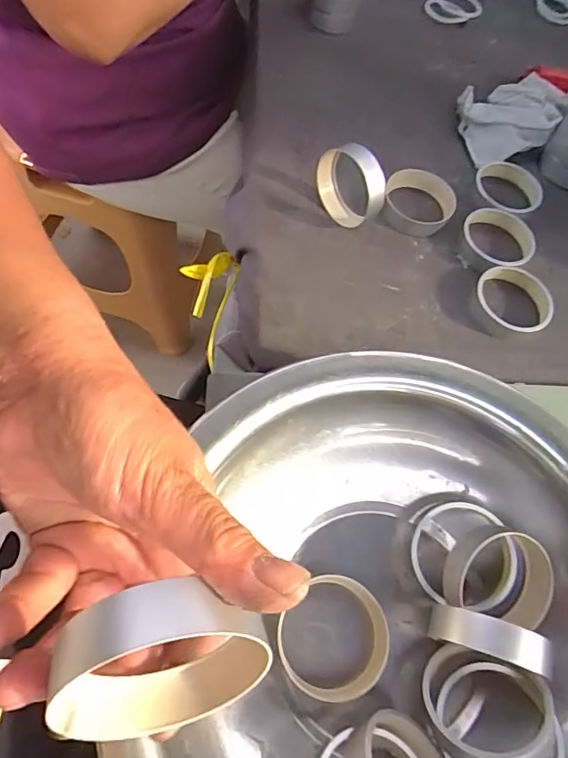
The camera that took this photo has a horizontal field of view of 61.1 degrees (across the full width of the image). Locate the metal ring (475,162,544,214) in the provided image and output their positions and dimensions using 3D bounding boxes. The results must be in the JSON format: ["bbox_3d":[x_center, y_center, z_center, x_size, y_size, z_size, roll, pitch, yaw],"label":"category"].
[{"bbox_3d":[0.216,-0.180,0.458,0.063,0.014,0.063,3,64,-6],"label":"metal ring"}]

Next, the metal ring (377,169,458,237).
[{"bbox_3d":[0.123,-0.162,0.440,0.062,0.021,0.062,3,64,-6],"label":"metal ring"}]

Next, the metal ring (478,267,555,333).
[{"bbox_3d":[0.194,-0.066,0.403,0.050,0.020,0.064,-32,72,-20],"label":"metal ring"}]

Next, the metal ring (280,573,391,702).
[{"bbox_3d":[0.031,0.155,0.288,0.061,0.016,0.065,38,66,11],"label":"metal ring"}]

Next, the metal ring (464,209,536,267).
[{"bbox_3d":[0.188,-0.123,0.426,0.058,0.019,0.061,3,64,-6],"label":"metal ring"}]

